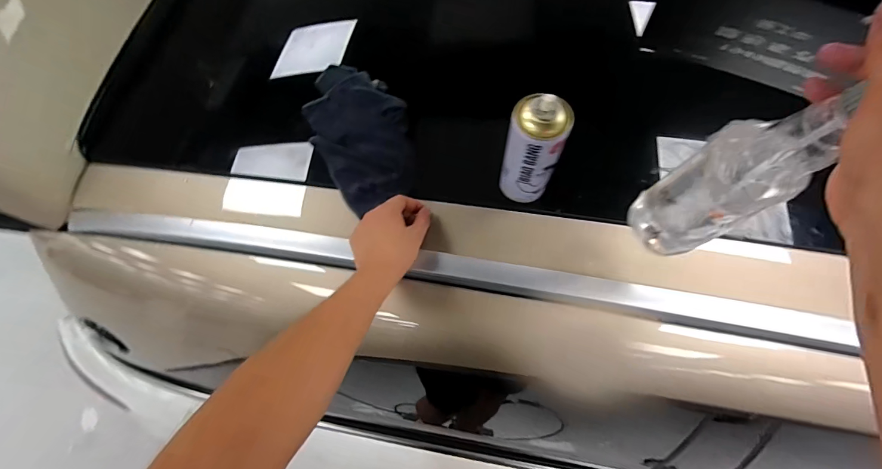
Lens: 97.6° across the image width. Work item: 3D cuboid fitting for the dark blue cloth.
[{"bbox_3d":[-0.128,-0.169,0.611,0.143,0.050,0.275,-21,66,-8],"label":"dark blue cloth"}]

